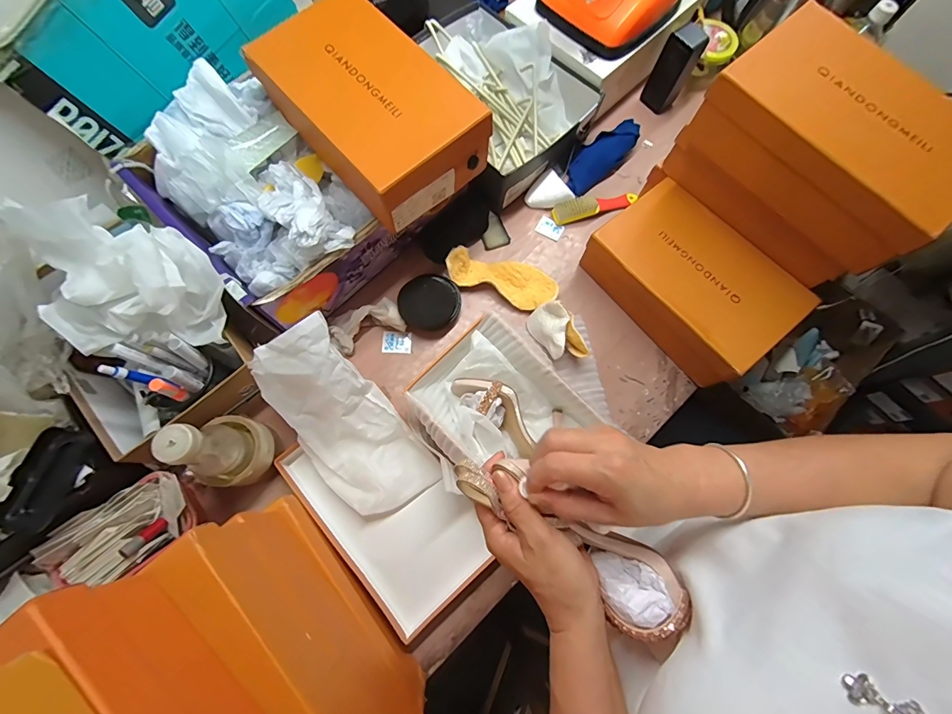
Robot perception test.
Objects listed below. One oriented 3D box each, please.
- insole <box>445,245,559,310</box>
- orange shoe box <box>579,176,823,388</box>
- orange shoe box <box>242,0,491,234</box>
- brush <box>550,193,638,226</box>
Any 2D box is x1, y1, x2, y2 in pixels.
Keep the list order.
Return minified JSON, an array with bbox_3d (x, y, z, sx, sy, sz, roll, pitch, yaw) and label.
[{"bbox_3d":[0.044,-0.132,0.654,0.179,0.038,0.070,19,74,3],"label":"insole"},{"bbox_3d":[0.326,-0.125,0.624,0.172,0.109,0.275,-37,79,-12],"label":"orange shoe box"},{"bbox_3d":[-0.136,-0.323,0.523,0.163,0.087,0.279,-40,79,-12],"label":"orange shoe box"},{"bbox_3d":[0.213,-0.268,0.713,0.155,0.027,0.030,-14,75,-6],"label":"brush"}]

